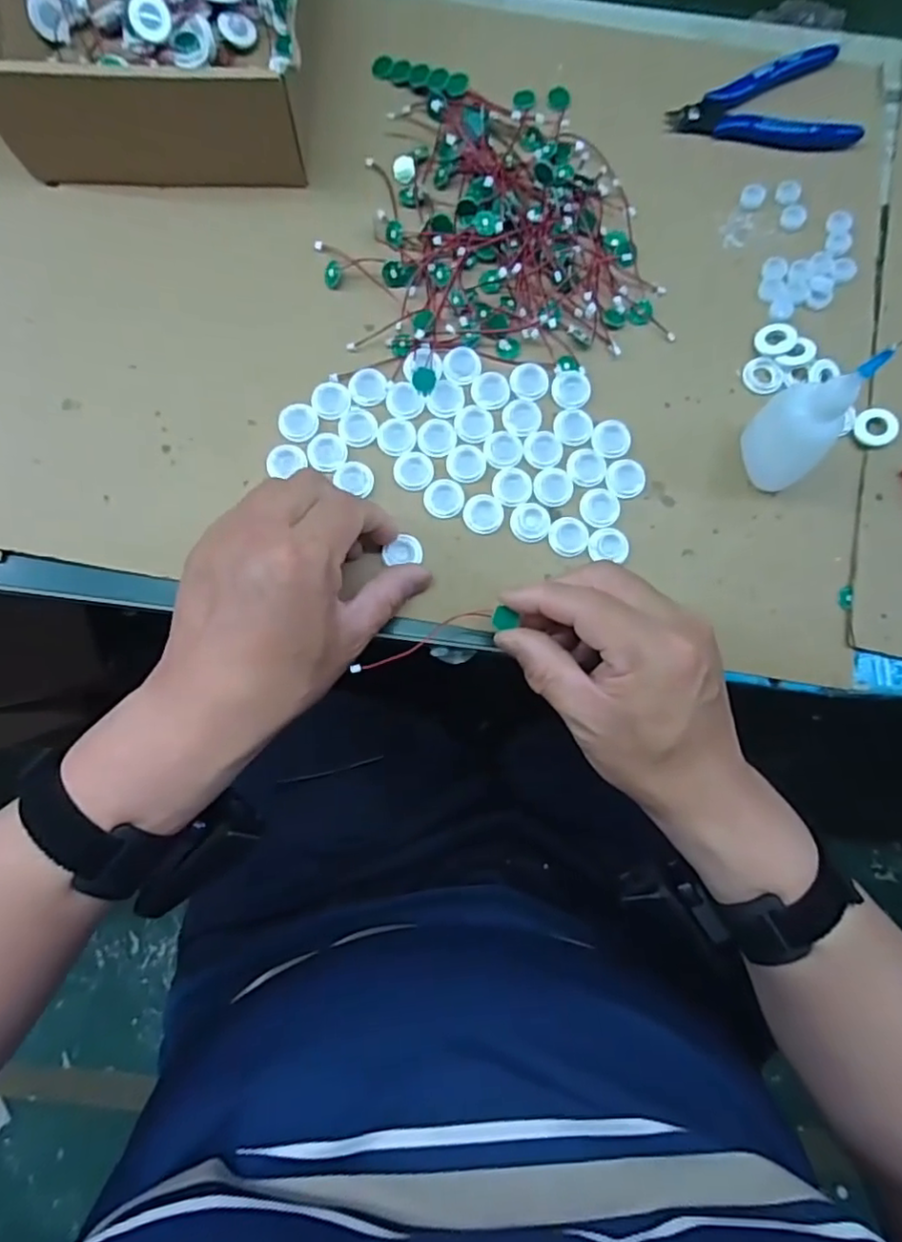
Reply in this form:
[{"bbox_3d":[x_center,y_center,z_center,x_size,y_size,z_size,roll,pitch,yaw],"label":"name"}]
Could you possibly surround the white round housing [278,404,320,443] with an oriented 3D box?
[{"bbox_3d":[-0.089,-0.116,0.361,0.022,0.004,0.024,0,81,-2],"label":"white round housing"}]

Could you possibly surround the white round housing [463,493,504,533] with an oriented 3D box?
[{"bbox_3d":[0.019,-0.062,0.357,0.022,0.004,0.022,0,81,-2],"label":"white round housing"}]

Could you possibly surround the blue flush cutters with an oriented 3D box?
[{"bbox_3d":[0.204,-0.318,0.394,0.117,0.011,0.068,-22,82,-5],"label":"blue flush cutters"}]

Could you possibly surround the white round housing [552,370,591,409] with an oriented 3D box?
[{"bbox_3d":[0.072,-0.137,0.367,0.023,0.004,0.023,0,81,-2],"label":"white round housing"}]

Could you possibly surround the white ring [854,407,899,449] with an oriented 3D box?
[{"bbox_3d":[0.247,-0.113,0.360,0.022,0.005,0.025,16,89,17],"label":"white ring"}]

